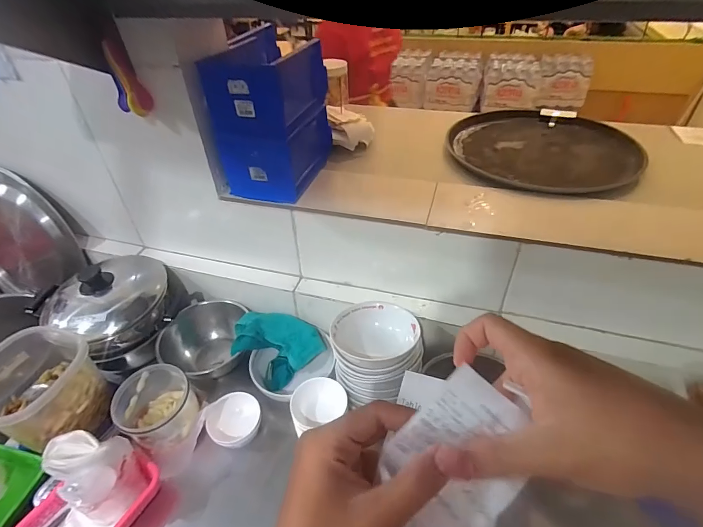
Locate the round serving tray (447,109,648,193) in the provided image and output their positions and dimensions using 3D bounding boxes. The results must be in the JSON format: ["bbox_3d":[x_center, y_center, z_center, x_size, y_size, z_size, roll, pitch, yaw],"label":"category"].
[{"bbox_3d":[0.405,-0.270,0.842,0.362,0.025,0.344,-2,41,2],"label":"round serving tray"}]

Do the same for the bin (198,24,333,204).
[{"bbox_3d":[-0.136,-0.261,0.692,0.120,0.230,0.201,11,43,16],"label":"bin"}]

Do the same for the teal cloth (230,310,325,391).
[{"bbox_3d":[-0.159,0.171,0.778,0.183,0.091,0.118,21,46,25],"label":"teal cloth"}]

